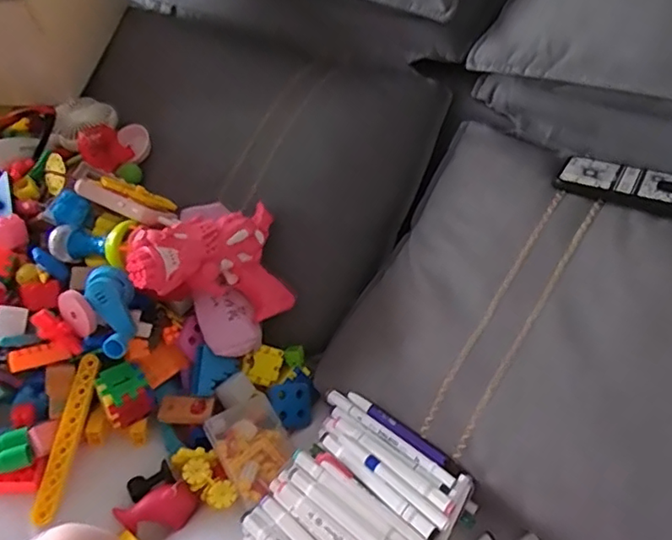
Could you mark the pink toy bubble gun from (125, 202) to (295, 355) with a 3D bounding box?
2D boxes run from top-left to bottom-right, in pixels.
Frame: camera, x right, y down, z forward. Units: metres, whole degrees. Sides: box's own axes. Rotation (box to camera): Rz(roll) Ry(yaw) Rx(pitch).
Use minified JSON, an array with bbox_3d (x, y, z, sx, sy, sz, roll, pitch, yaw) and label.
[{"bbox_3d":[-0.147,0.018,0.692,0.190,0.165,0.075,-15,8,-39],"label":"pink toy bubble gun"}]

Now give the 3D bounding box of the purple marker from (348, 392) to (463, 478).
[{"bbox_3d":[0.070,0.172,0.616,0.144,0.013,0.012,33,52,27],"label":"purple marker"}]

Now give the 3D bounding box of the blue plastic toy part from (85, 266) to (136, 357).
[{"bbox_3d":[-0.250,0.046,0.652,0.050,0.040,0.105,-12,83,-15],"label":"blue plastic toy part"}]

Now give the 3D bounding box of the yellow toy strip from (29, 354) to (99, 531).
[{"bbox_3d":[-0.292,0.181,0.633,0.022,0.017,0.175,8,69,4],"label":"yellow toy strip"}]

